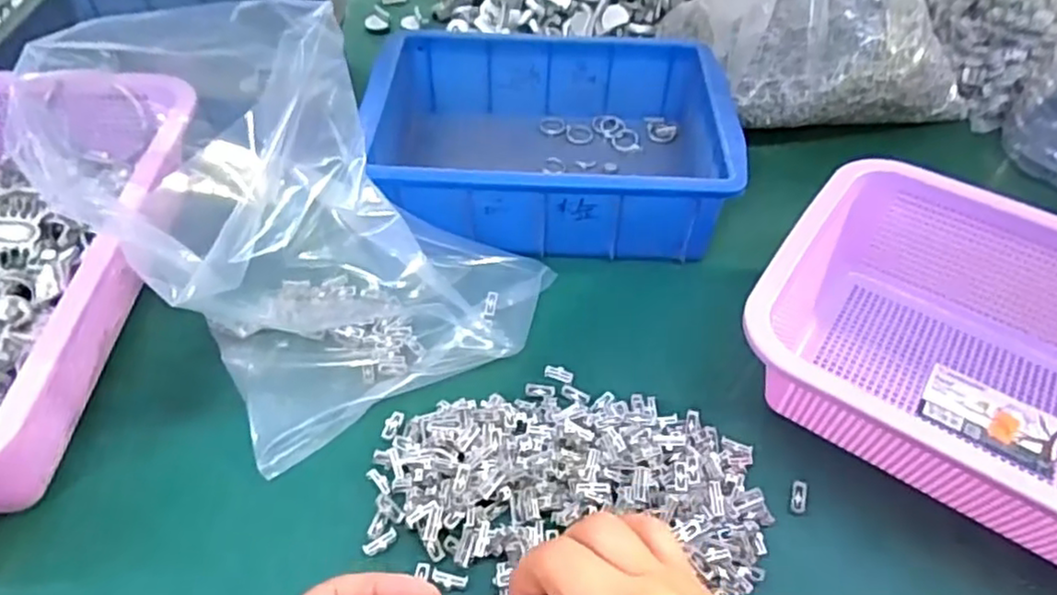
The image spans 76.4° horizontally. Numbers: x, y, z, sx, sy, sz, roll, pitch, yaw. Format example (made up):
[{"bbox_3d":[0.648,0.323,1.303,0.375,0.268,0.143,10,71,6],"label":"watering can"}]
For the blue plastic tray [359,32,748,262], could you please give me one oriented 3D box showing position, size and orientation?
[{"bbox_3d":[0.018,-0.111,0.478,0.231,0.069,0.167,1,49,0],"label":"blue plastic tray"}]

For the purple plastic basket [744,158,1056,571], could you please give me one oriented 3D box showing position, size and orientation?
[{"bbox_3d":[0.257,0.042,0.347,0.259,0.075,0.194,29,55,23],"label":"purple plastic basket"}]

